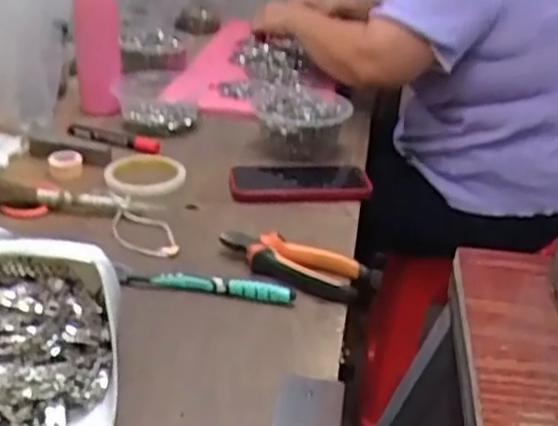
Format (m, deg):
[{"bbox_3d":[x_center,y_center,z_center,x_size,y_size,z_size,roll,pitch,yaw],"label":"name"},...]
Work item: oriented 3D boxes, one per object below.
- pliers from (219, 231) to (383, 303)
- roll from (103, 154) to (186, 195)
[{"bbox_3d":[0.017,0.051,0.693,0.159,0.030,0.054,9,28,12],"label":"pliers"},{"bbox_3d":[-0.169,-0.048,0.891,0.093,0.020,0.095,2,27,-1],"label":"roll"}]

